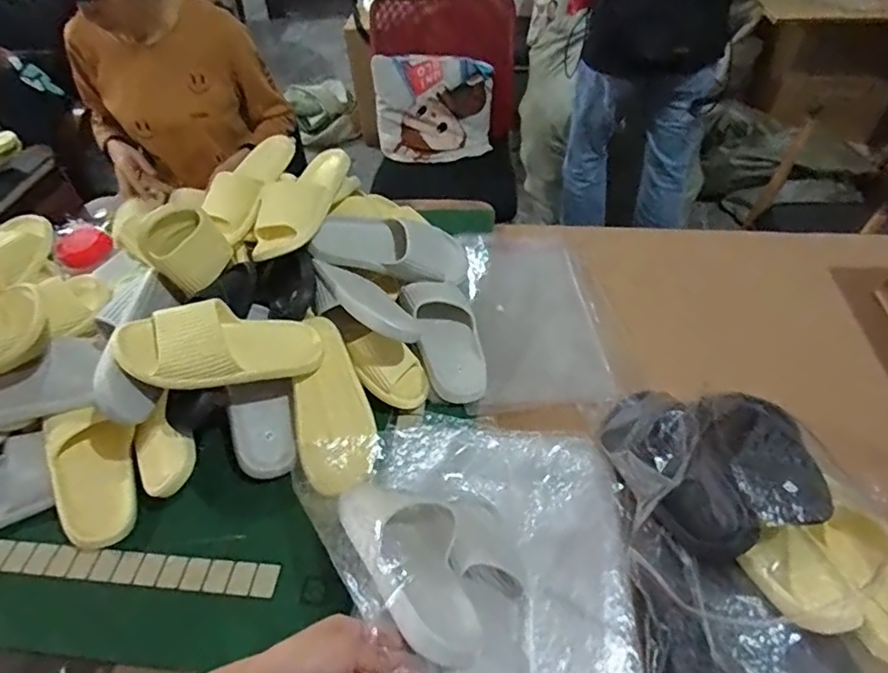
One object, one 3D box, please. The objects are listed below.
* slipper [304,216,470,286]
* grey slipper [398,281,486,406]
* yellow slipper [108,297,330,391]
[{"bbox_3d":[-0.087,-0.153,0.932,0.262,0.078,0.089,8,48,-6],"label":"slipper"},{"bbox_3d":[0.008,-0.003,0.884,0.110,0.066,0.233,-16,50,-11],"label":"grey slipper"},{"bbox_3d":[-0.280,0.011,0.714,0.244,0.072,0.095,2,42,-31],"label":"yellow slipper"}]

